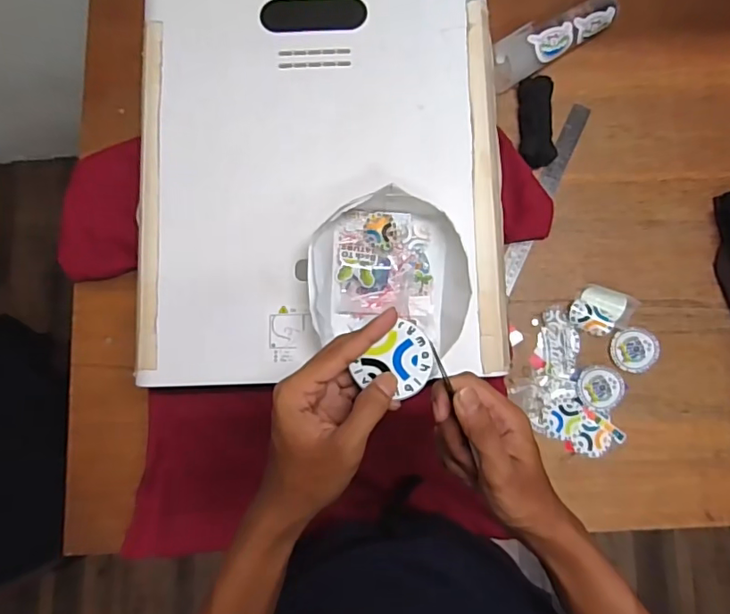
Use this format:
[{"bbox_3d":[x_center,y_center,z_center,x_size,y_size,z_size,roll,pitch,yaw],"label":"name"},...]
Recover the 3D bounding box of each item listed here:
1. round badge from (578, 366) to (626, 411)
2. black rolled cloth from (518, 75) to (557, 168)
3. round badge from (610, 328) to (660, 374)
[{"bbox_3d":[0.317,0.108,0.709,0.064,0.006,0.056,0,81,1],"label":"round badge"},{"bbox_3d":[0.246,-0.267,0.756,0.046,0.027,0.130,3,81,2],"label":"black rolled cloth"},{"bbox_3d":[0.366,0.058,0.714,0.063,0.007,0.060,0,81,1],"label":"round badge"}]

